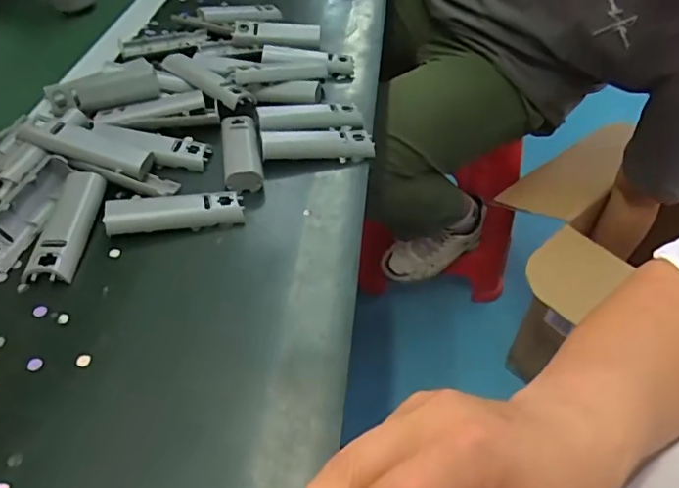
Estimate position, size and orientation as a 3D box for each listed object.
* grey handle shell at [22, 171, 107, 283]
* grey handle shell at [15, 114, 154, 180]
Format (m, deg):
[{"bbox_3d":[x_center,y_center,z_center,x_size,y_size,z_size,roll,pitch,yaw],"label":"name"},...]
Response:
[{"bbox_3d":[-0.206,-0.017,0.419,0.039,0.018,0.105,-2,46,-5],"label":"grey handle shell"},{"bbox_3d":[-0.212,-0.083,0.463,0.108,0.015,0.039,18,46,-3],"label":"grey handle shell"}]

